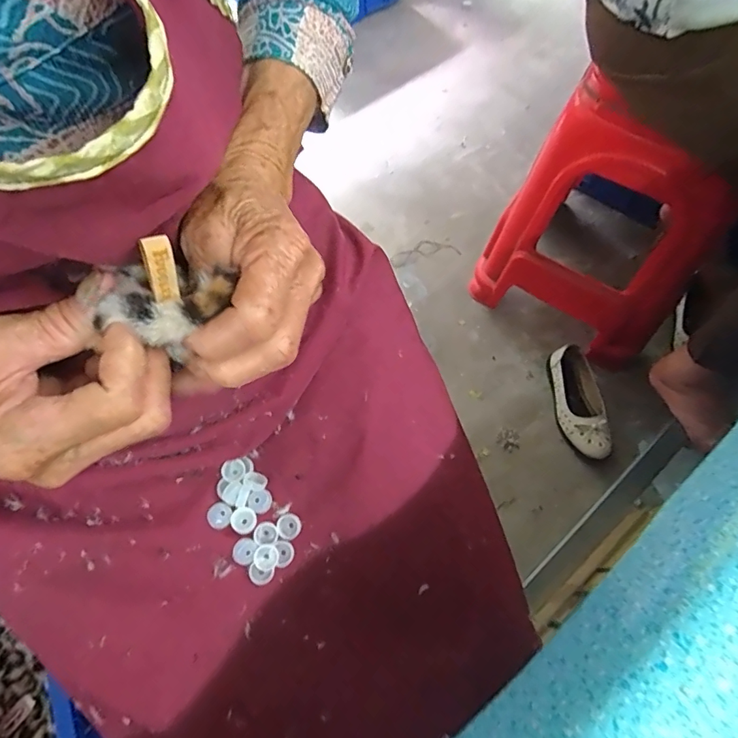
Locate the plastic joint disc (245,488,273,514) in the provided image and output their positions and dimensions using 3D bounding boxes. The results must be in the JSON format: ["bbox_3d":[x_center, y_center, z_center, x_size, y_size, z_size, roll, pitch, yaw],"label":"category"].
[{"bbox_3d":[-0.077,0.093,0.322,0.017,0.004,0.017,0,66,1],"label":"plastic joint disc"}]

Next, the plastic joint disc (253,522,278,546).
[{"bbox_3d":[-0.073,0.117,0.322,0.016,0.007,0.015,0,66,1],"label":"plastic joint disc"}]

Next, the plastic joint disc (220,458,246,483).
[{"bbox_3d":[-0.097,0.073,0.327,0.016,0.005,0.017,0,66,1],"label":"plastic joint disc"}]

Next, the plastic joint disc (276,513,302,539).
[{"bbox_3d":[-0.057,0.111,0.322,0.017,0.006,0.017,0,66,1],"label":"plastic joint disc"}]

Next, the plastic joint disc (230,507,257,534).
[{"bbox_3d":[-0.087,0.105,0.317,0.017,0.006,0.016,0,66,1],"label":"plastic joint disc"}]

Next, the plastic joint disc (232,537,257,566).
[{"bbox_3d":[-0.086,0.125,0.313,0.015,0.004,0.017,13,67,7],"label":"plastic joint disc"}]

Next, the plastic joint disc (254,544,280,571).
[{"bbox_3d":[-0.070,0.129,0.313,0.015,0.008,0.017,6,66,4],"label":"plastic joint disc"}]

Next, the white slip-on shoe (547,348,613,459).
[{"bbox_3d":[0.431,0.068,0.946,0.083,0.052,0.235,-5,66,-1],"label":"white slip-on shoe"}]

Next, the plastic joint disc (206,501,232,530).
[{"bbox_3d":[-0.103,0.101,0.313,0.015,0.006,0.017,12,67,7],"label":"plastic joint disc"}]

